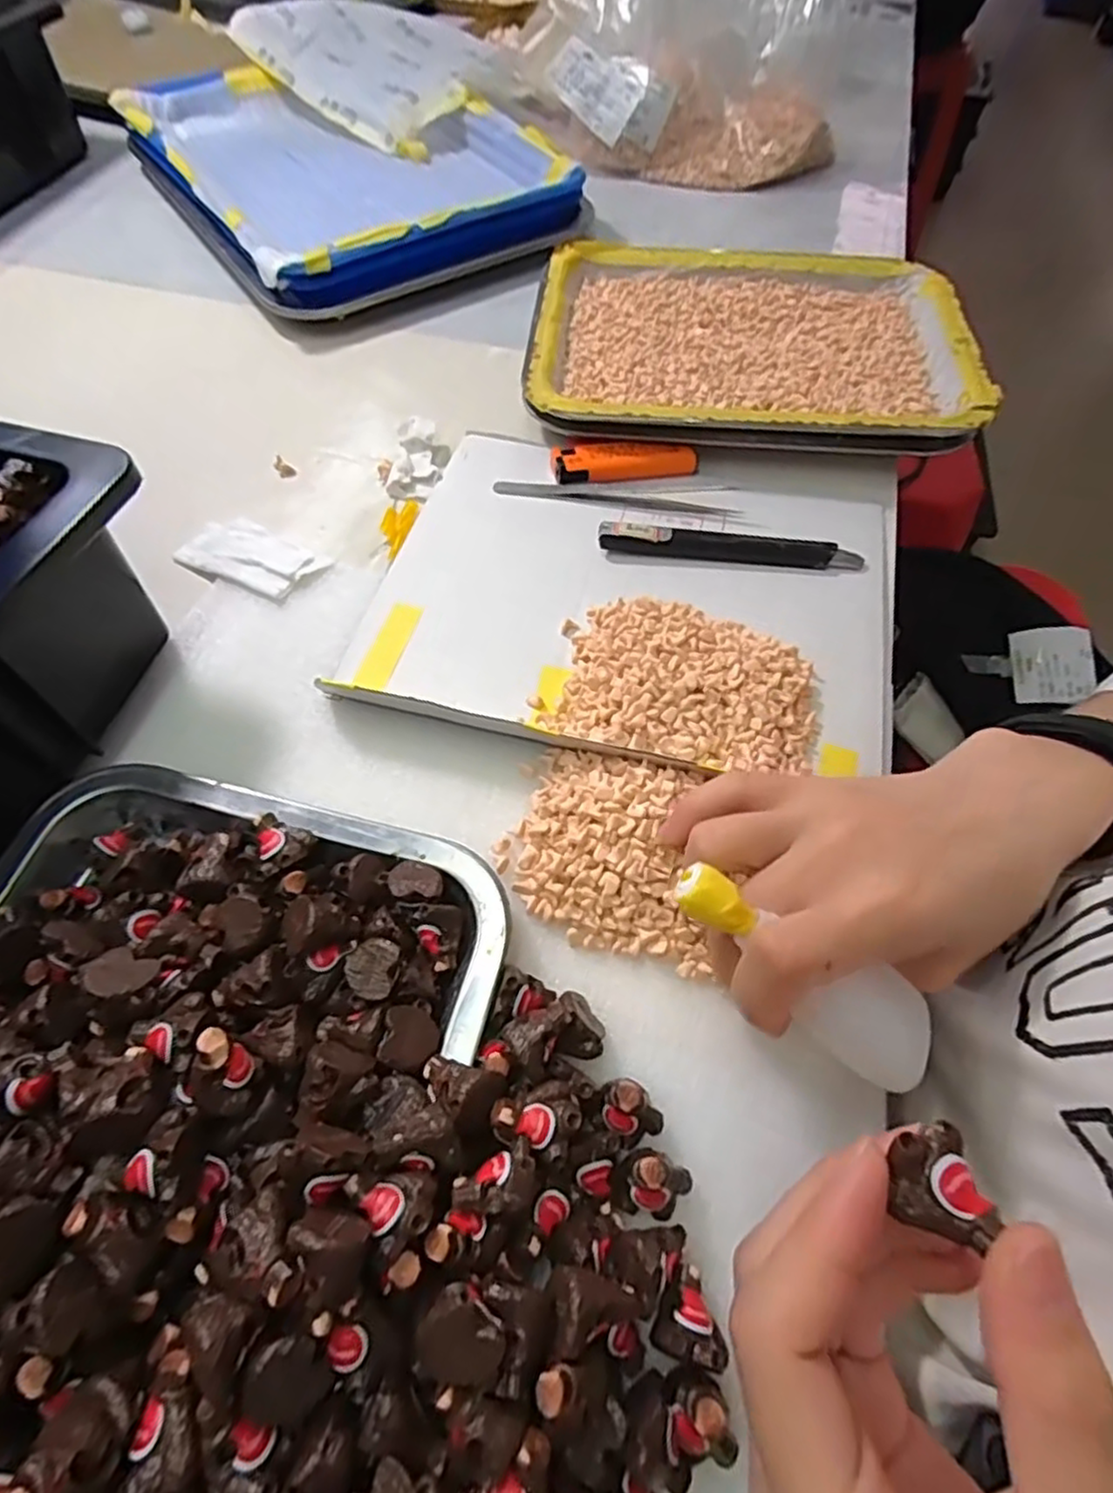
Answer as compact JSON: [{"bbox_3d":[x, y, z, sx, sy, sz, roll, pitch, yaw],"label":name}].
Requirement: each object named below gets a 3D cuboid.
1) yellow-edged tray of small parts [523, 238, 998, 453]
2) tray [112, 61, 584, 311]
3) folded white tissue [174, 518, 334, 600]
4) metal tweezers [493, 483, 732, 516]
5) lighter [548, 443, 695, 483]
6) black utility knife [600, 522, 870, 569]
[{"bbox_3d":[0.117,-0.249,0.429,0.253,0.031,0.186,6,60,2],"label":"yellow-edged tray of small parts"},{"bbox_3d":[-0.162,-0.451,0.531,0.241,0.034,0.330,-31,65,-17],"label":"tray"},{"bbox_3d":[-0.157,-0.098,0.354,0.073,0.006,0.036,26,63,13],"label":"folded white tissue"},{"bbox_3d":[0.030,-0.136,0.382,0.124,0.006,0.022,0,60,-1],"label":"metal tweezers"},{"bbox_3d":[0.039,-0.160,0.389,0.081,0.010,0.026,-5,60,-4],"label":"lighter"},{"bbox_3d":[0.089,-0.103,0.357,0.133,0.014,0.017,3,60,0],"label":"black utility knife"}]

